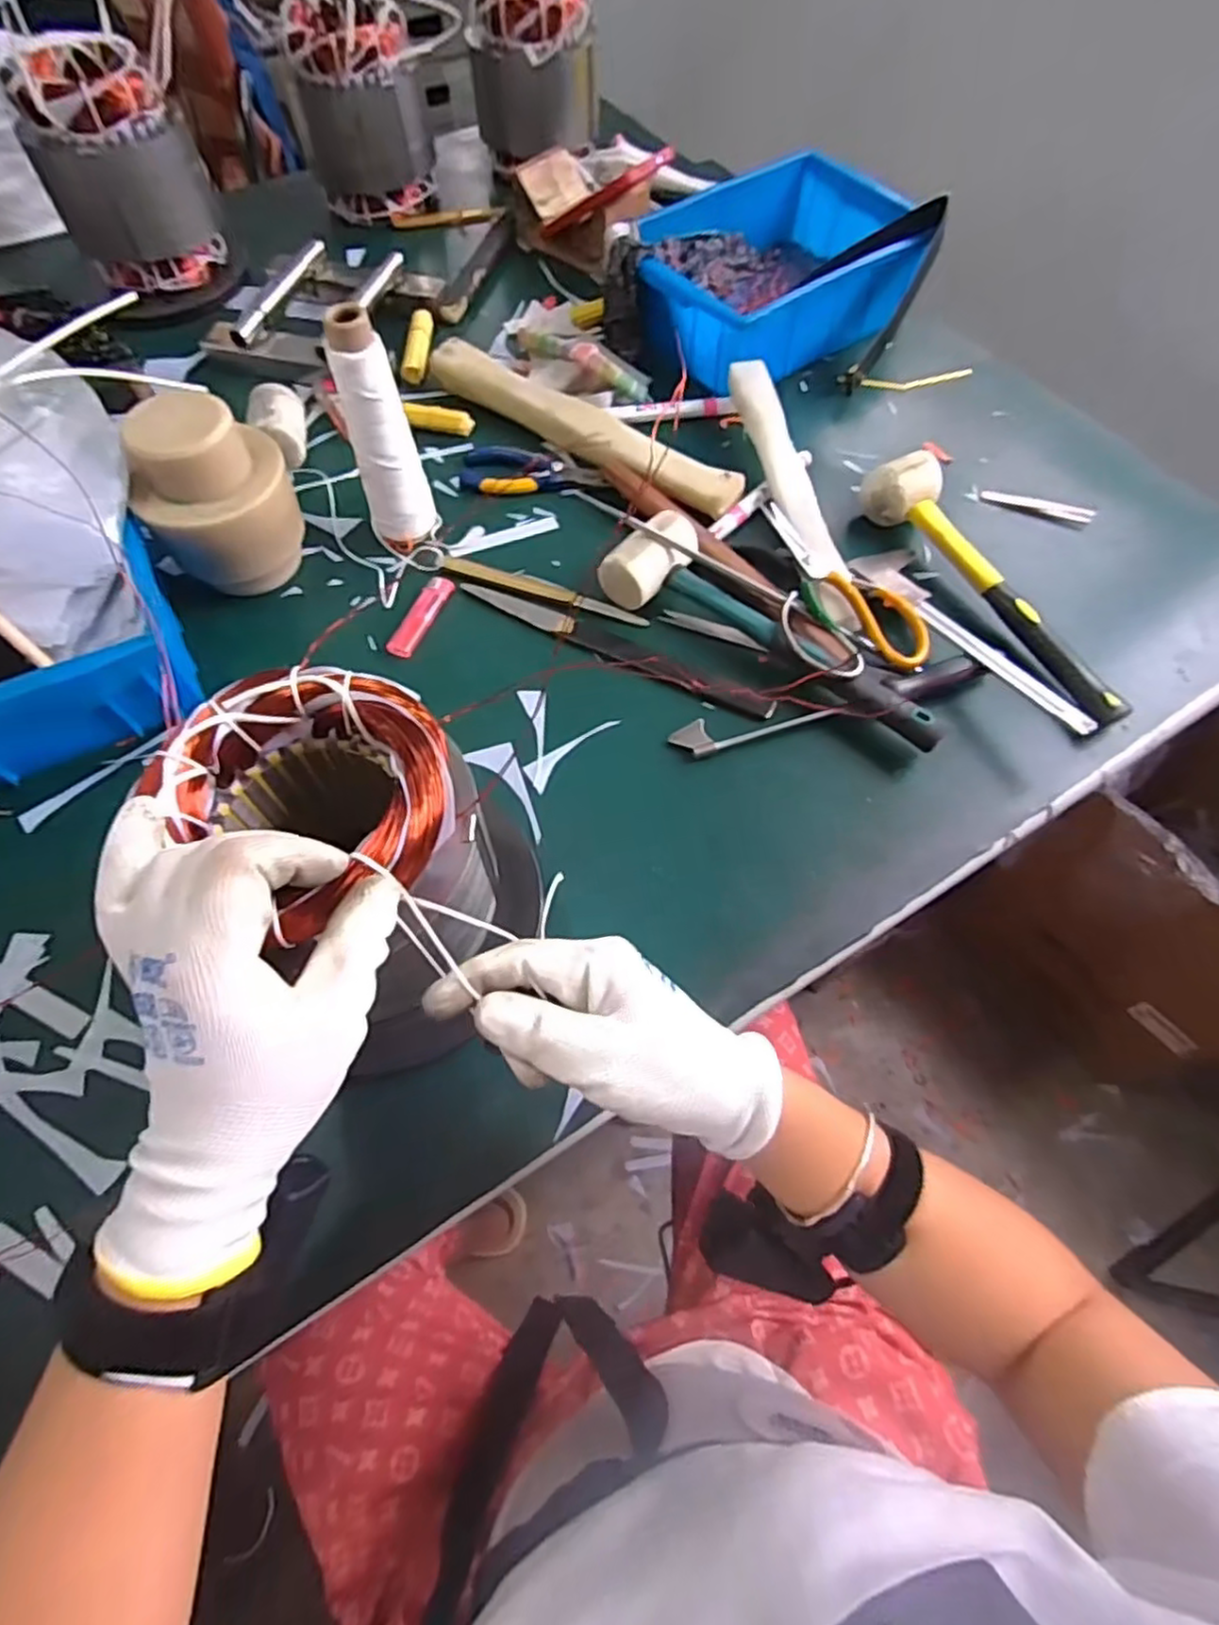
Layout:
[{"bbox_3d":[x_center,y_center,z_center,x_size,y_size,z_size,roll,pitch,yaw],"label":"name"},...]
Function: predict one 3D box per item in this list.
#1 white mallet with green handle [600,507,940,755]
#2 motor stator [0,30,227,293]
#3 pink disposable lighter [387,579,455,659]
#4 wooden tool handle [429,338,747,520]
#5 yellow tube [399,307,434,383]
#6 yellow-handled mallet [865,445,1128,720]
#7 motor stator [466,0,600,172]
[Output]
[{"bbox_3d":[0.124,-0.135,0.538,0.281,0.051,0.077,36,68,17],"label":"white mallet with green handle"},{"bbox_3d":[-0.502,-0.660,0.735,0.146,0.178,0.146,-24,65,-12],"label":"motor stator"},{"bbox_3d":[-0.150,-0.158,0.567,0.022,0.008,0.084,19,64,9],"label":"pink disposable lighter"},{"bbox_3d":[-0.034,-0.359,0.649,0.340,0.030,0.048,32,67,15],"label":"wooden tool handle"},{"bbox_3d":[-0.198,-0.486,0.732,0.022,0.016,0.105,1,62,0],"label":"yellow tube"},{"bbox_3d":[0.307,-0.184,0.561,0.052,0.057,0.271,-27,66,-14],"label":"yellow-handled mallet"},{"bbox_3d":[-0.091,-0.897,0.851,0.145,0.143,0.145,-6,63,-3],"label":"motor stator"}]

